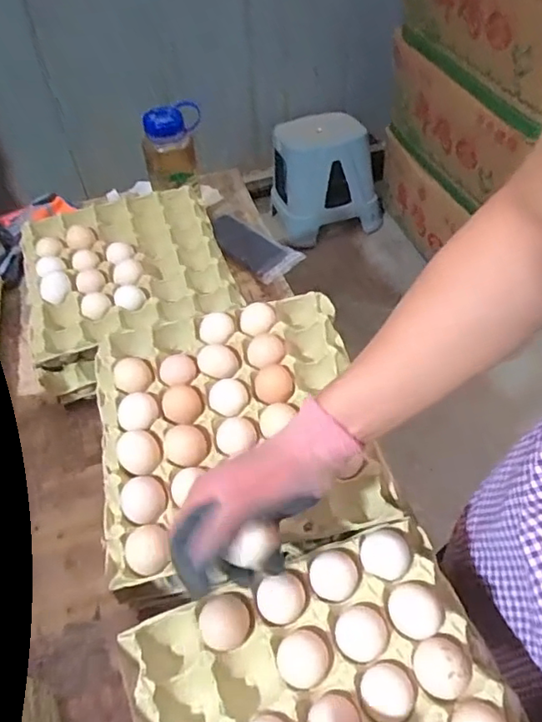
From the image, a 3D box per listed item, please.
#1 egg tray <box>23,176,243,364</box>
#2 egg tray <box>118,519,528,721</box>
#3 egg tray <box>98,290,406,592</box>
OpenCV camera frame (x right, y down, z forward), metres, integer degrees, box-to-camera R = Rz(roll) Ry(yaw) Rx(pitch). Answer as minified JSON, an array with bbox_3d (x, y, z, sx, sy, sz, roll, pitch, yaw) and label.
[{"bbox_3d":[-0.208,-0.127,0.815,0.286,0.053,0.366,-18,52,-8],"label":"egg tray"},{"bbox_3d":[0.054,0.296,0.418,0.272,0.046,0.289,-20,52,-10],"label":"egg tray"},{"bbox_3d":[-0.043,0.063,0.606,0.280,0.050,0.297,-11,52,-3],"label":"egg tray"}]

